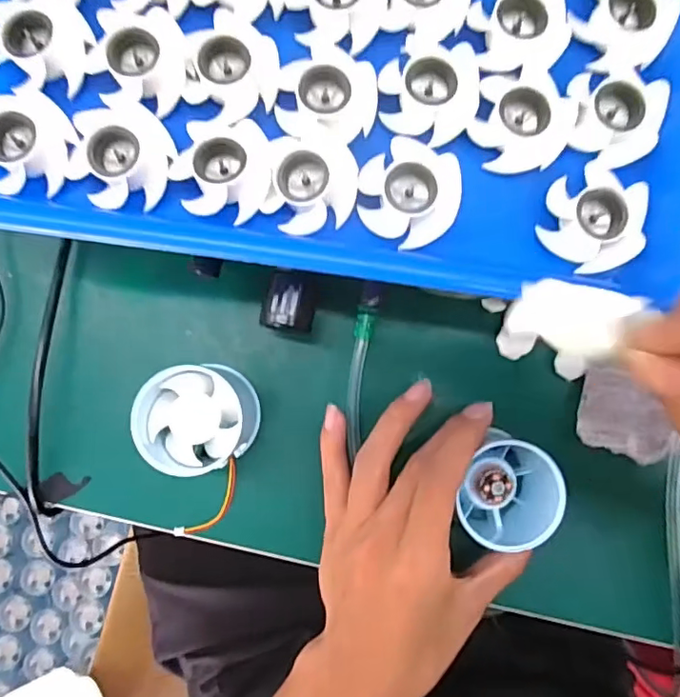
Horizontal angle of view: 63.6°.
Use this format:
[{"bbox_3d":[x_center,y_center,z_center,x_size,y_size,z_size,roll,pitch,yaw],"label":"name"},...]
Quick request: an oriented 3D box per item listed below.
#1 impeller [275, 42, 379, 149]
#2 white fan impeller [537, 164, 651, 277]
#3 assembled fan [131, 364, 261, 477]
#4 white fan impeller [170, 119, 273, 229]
[{"bbox_3d":[-0.006,-0.108,0.239,0.042,0.016,0.040,0,85,-1],"label":"impeller"},{"bbox_3d":[0.110,-0.056,0.238,0.041,0.012,0.044,14,90,14],"label":"white fan impeller"},{"bbox_3d":[-0.070,0.035,0.278,0.050,0.049,0.053,0,85,-1],"label":"assembled fan"},{"bbox_3d":[-0.051,-0.077,0.236,0.041,0.013,0.041,0,85,-1],"label":"white fan impeller"}]

